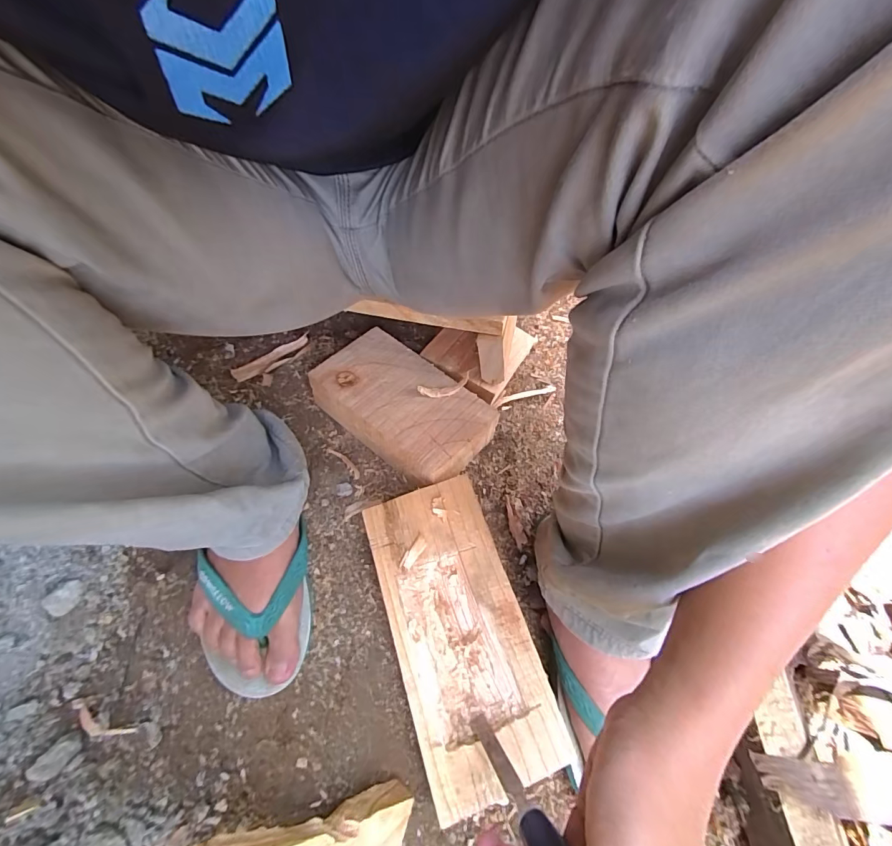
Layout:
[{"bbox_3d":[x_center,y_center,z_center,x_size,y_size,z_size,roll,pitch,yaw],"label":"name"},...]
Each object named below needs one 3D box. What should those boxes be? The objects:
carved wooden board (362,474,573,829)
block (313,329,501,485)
[{"bbox_3d":[0.009,0.181,0.383,0.117,0.033,0.253,-16,58,-10],"label":"carved wooden board"},{"bbox_3d":[-0.053,-0.024,0.515,0.209,0.053,0.123,35,63,21],"label":"block"}]

